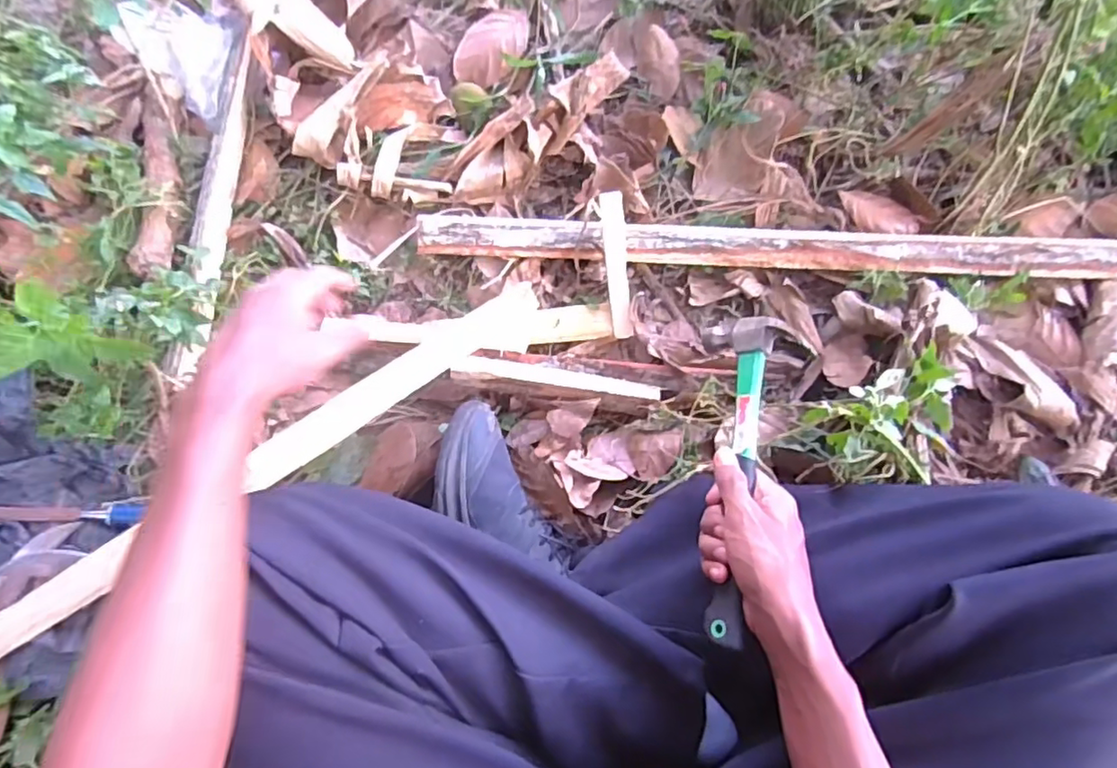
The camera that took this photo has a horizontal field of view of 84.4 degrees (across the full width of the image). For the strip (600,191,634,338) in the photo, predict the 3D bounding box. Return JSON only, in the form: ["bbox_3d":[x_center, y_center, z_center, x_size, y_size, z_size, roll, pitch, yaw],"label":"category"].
[{"bbox_3d":[0.063,-0.126,0.659,0.025,0.008,0.152,-2,106,17],"label":"strip"}]

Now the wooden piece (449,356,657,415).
[{"bbox_3d":[-0.003,0.000,0.621,0.205,0.025,0.033,9,74,3],"label":"wooden piece"}]

